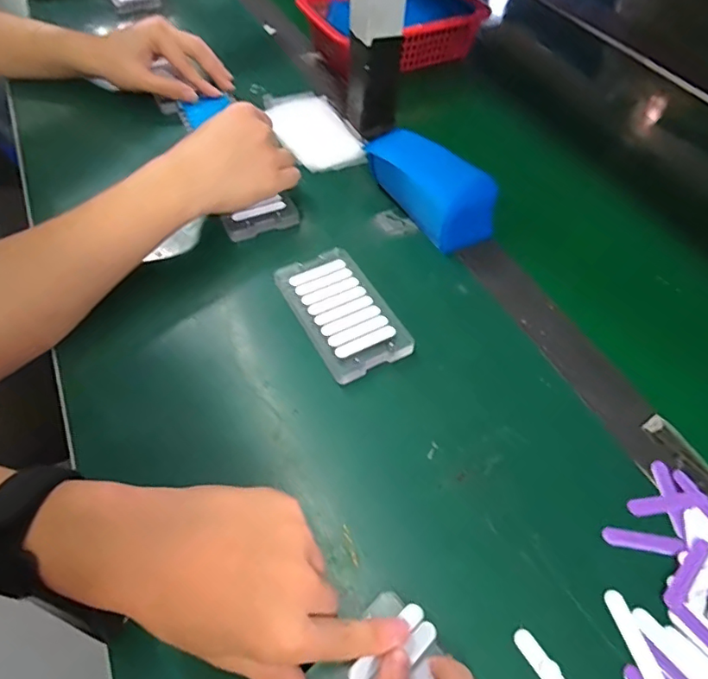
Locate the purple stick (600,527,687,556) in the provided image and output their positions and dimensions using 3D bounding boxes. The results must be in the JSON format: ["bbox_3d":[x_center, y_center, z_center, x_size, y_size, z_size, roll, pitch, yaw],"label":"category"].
[{"bbox_3d":[0.182,0.126,0.327,0.048,0.004,0.011,10,53,5],"label":"purple stick"}]

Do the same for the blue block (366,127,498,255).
[{"bbox_3d":[0.075,-0.147,0.497,0.061,0.052,0.134,-26,58,-20],"label":"blue block"}]

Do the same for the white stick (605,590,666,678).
[{"bbox_3d":[0.159,0.169,0.294,0.010,0.004,0.051,-11,54,-10],"label":"white stick"}]

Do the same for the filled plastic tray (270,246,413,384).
[{"bbox_3d":[-0.011,-0.024,0.430,0.072,0.012,0.123,-23,57,-18],"label":"filled plastic tray"}]

